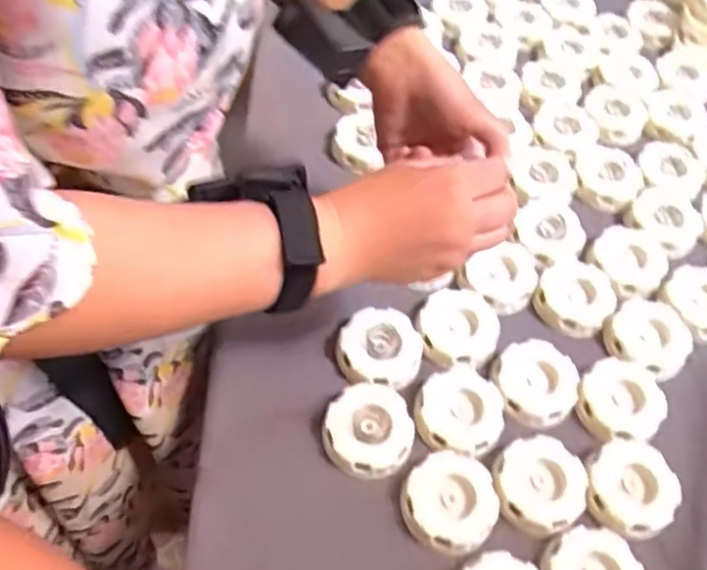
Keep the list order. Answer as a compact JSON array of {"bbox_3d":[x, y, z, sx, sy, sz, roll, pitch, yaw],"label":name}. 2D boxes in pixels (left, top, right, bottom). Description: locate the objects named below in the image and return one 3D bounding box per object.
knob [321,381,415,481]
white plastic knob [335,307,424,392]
[{"bbox_3d":[0.010,0.102,0.487,0.061,0.018,0.064,-1,56,-2],"label":"knob"},{"bbox_3d":[0.019,0.047,0.521,0.063,0.018,0.057,-4,56,-4],"label":"white plastic knob"}]

